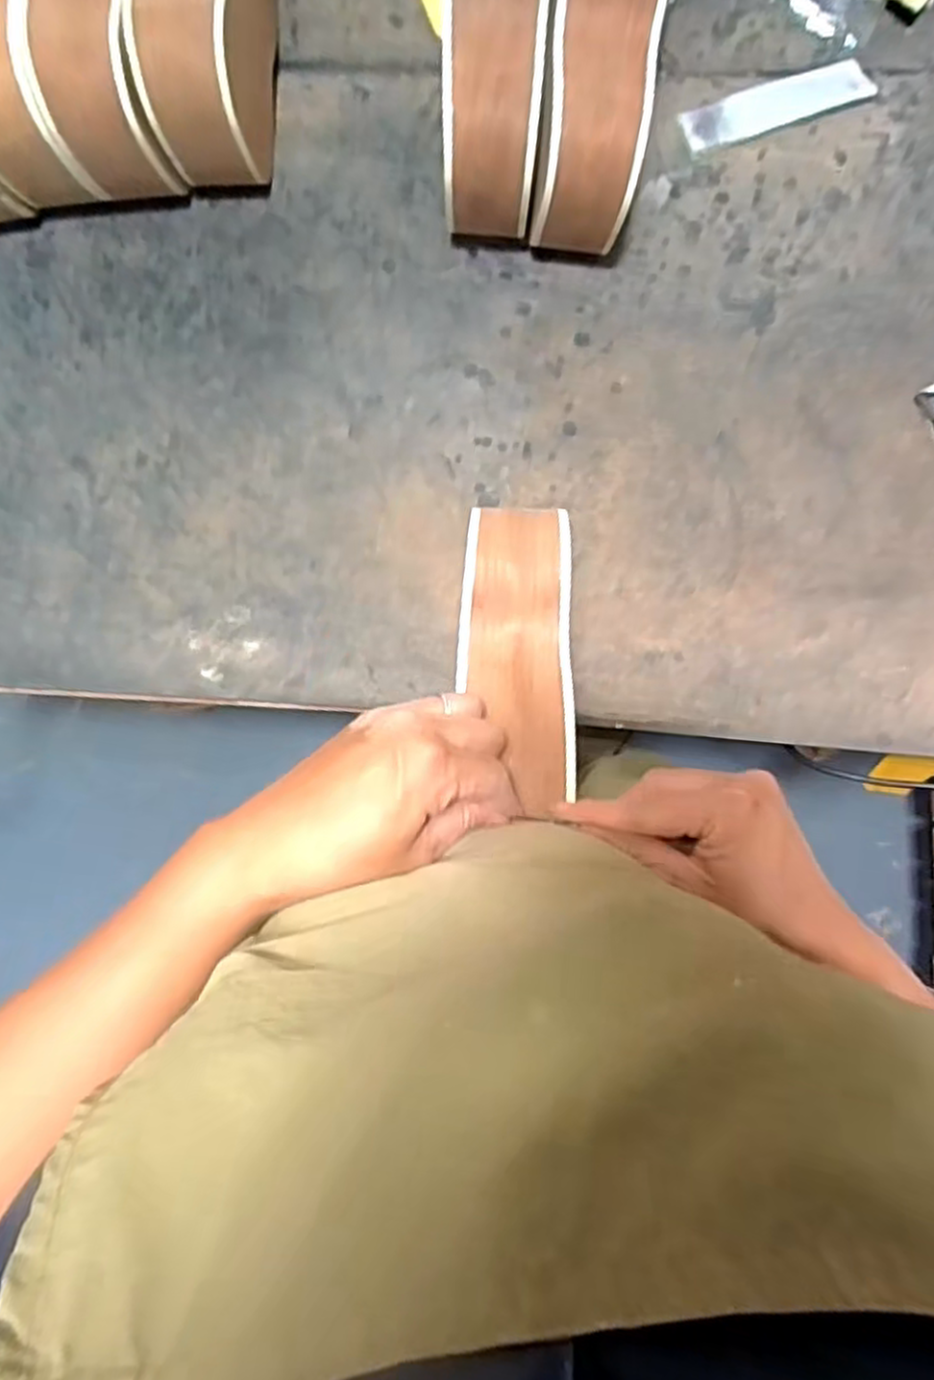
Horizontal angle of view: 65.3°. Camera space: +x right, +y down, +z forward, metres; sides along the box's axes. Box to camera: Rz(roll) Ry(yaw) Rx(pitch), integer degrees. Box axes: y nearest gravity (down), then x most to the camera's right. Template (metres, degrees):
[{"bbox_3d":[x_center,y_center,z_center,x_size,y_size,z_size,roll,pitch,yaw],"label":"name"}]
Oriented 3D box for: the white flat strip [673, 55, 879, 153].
[{"bbox_3d":[0.245,-0.468,0.580,0.154,0.008,0.042,-18,81,-2],"label":"white flat strip"}]

